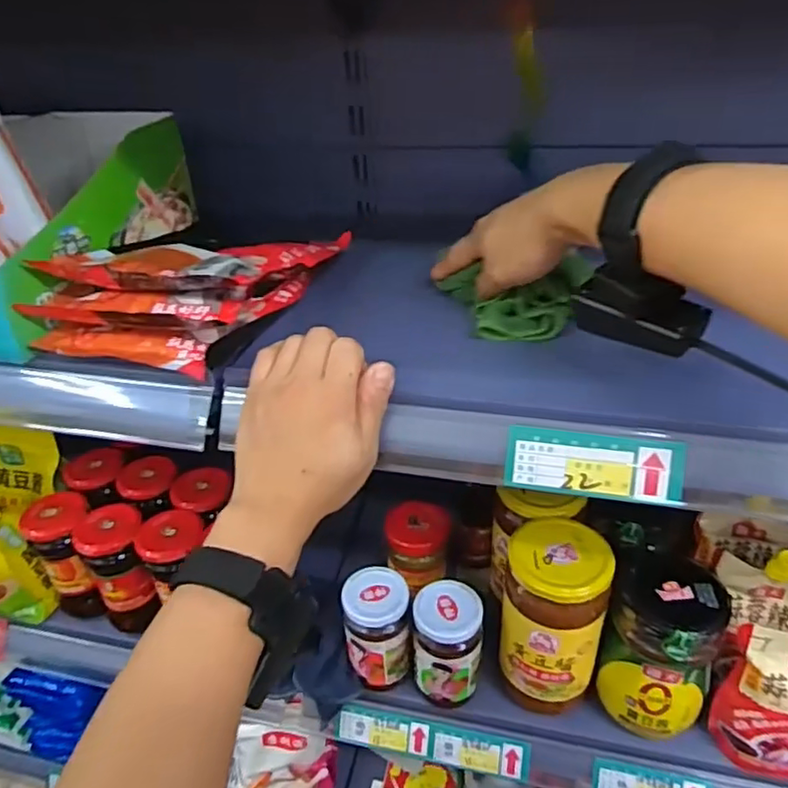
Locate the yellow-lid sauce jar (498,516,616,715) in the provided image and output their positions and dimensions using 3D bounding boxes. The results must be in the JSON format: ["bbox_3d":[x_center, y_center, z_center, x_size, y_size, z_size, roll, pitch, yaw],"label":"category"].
[{"bbox_3d":[0.141,0.201,0.556,0.082,0.169,0.079,-3,34,2],"label":"yellow-lid sauce jar"}]

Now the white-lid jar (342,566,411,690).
[{"bbox_3d":[-0.016,0.219,0.586,0.059,0.103,0.054,-3,34,2],"label":"white-lid jar"}]

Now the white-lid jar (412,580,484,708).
[{"bbox_3d":[0.049,0.231,0.573,0.060,0.107,0.057,-3,34,2],"label":"white-lid jar"}]

